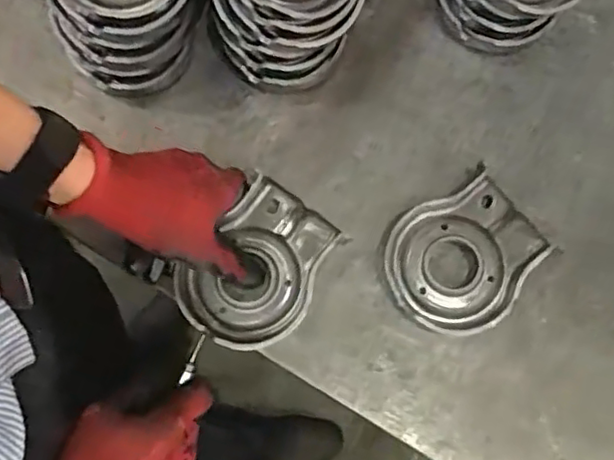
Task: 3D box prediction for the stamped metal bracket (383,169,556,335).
[{"bbox_3d":[0.121,0.020,0.496,0.104,0.032,0.126,44,77,10],"label":"stamped metal bracket"}]

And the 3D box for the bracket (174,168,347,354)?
[{"bbox_3d":[-0.036,0.028,0.471,0.093,0.029,0.123,39,77,9],"label":"bracket"}]

